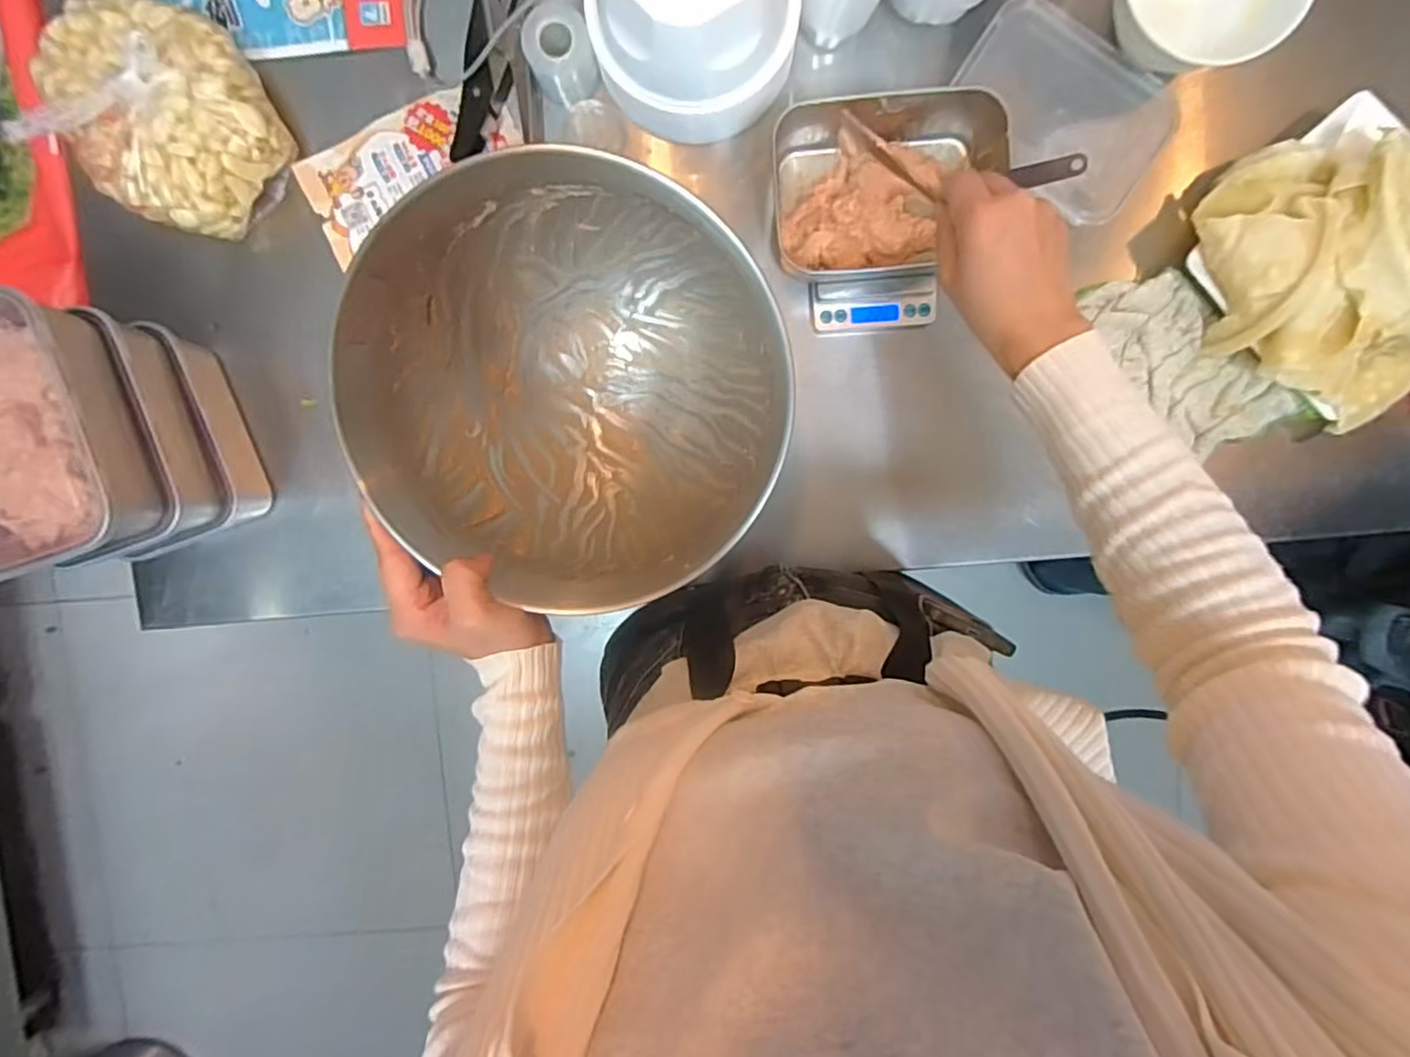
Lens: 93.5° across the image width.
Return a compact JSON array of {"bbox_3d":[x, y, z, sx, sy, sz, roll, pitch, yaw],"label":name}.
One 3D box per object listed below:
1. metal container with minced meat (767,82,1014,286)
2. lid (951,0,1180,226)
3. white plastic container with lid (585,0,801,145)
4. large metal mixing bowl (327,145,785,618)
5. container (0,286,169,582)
[{"bbox_3d":[0.142,-0.273,0.535,0.179,0.057,0.131,-4,95,1],"label":"metal container with minced meat"},{"bbox_3d":[0.302,-0.356,0.563,0.176,0.017,0.128,32,95,-2],"label":"lid"},{"bbox_3d":[-0.008,-0.392,0.502,0.146,0.101,0.145,0,95,1],"label":"white plastic container with lid"},{"bbox_3d":[-0.087,-0.098,0.468,0.237,0.230,0.249,0,95,1],"label":"large metal mixing bowl"},{"bbox_3d":[-0.471,-0.066,0.459,0.127,0.053,0.191,-16,95,2],"label":"container"}]

